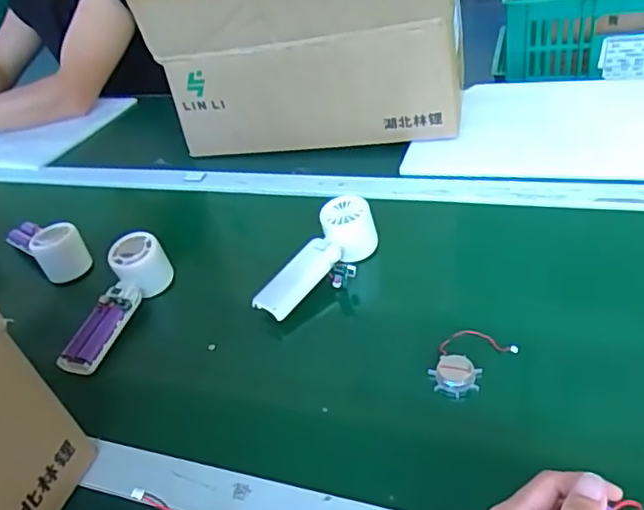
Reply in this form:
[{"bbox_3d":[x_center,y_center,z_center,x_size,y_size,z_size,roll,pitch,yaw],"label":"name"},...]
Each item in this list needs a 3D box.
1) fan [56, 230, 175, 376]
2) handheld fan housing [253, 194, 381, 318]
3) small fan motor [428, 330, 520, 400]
[{"bbox_3d":[-0.225,0.056,0.635,0.055,0.052,0.166,8,53,20],"label":"fan"},{"bbox_3d":[-0.006,0.007,0.632,0.046,0.054,0.161,26,62,38],"label":"handheld fan housing"},{"bbox_3d":[0.127,0.094,0.516,0.078,0.011,0.049,-33,41,-25],"label":"small fan motor"}]

